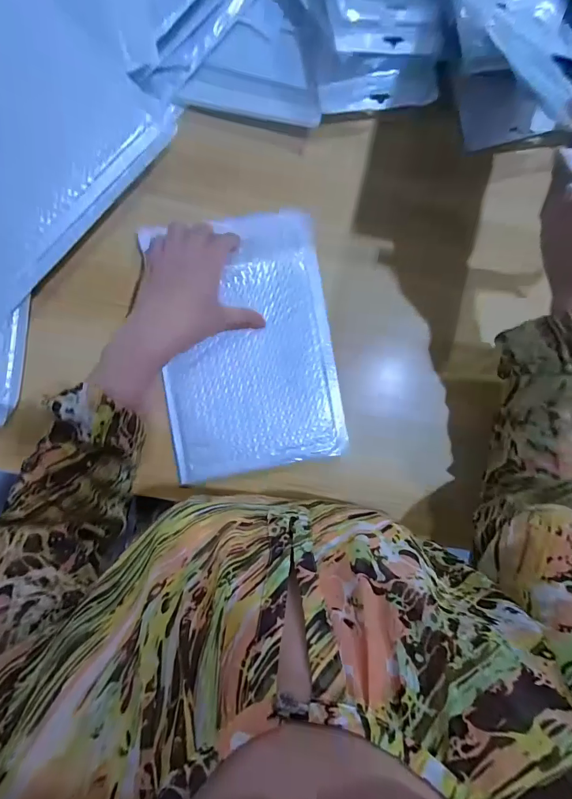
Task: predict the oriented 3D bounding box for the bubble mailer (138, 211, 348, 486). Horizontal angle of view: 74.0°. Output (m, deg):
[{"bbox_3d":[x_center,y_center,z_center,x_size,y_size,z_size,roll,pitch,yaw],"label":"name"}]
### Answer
[{"bbox_3d":[-0.040,-0.058,0.398,0.175,0.017,0.261,-9,92,-5],"label":"bubble mailer"}]

